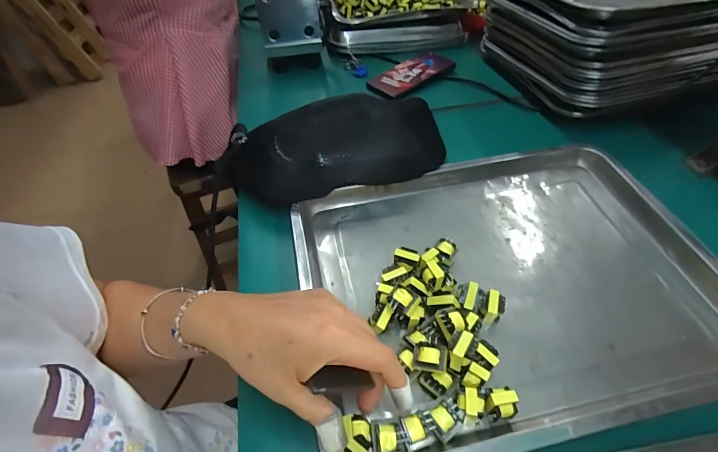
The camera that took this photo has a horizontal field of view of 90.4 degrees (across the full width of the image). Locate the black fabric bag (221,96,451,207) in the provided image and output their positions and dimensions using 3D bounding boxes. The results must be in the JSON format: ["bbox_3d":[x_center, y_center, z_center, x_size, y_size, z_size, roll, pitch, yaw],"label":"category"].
[{"bbox_3d":[-0.025,-0.084,0.420,0.253,0.078,0.107,-14,49,-9],"label":"black fabric bag"}]

